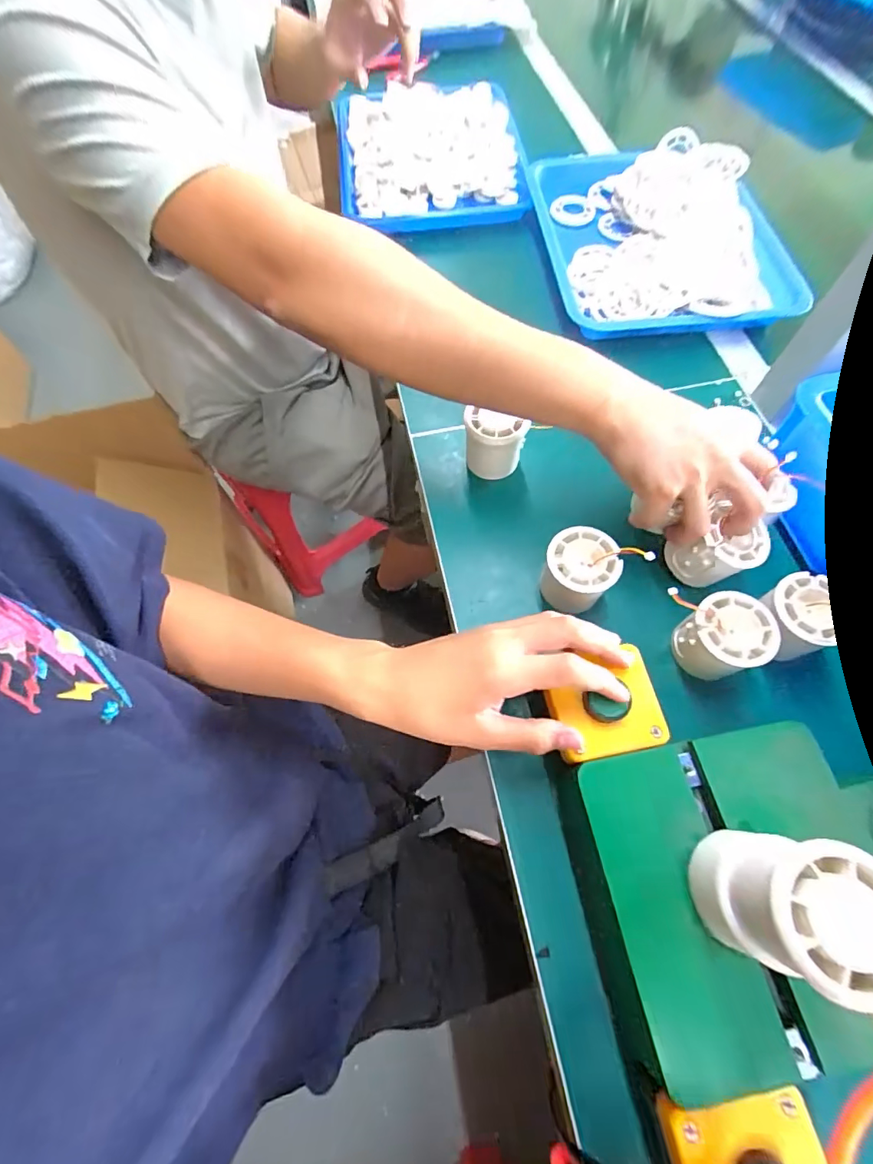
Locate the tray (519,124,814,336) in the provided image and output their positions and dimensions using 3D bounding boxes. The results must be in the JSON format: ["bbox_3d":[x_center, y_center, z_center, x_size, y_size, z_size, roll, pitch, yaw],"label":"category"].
[{"bbox_3d":[0.262,-0.420,0.583,0.262,0.060,0.334,-7,65,-2],"label":"tray"}]

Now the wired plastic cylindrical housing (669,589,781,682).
[{"bbox_3d":[0.212,0.045,0.362,0.055,0.060,0.052,-1,65,1],"label":"wired plastic cylindrical housing"}]

